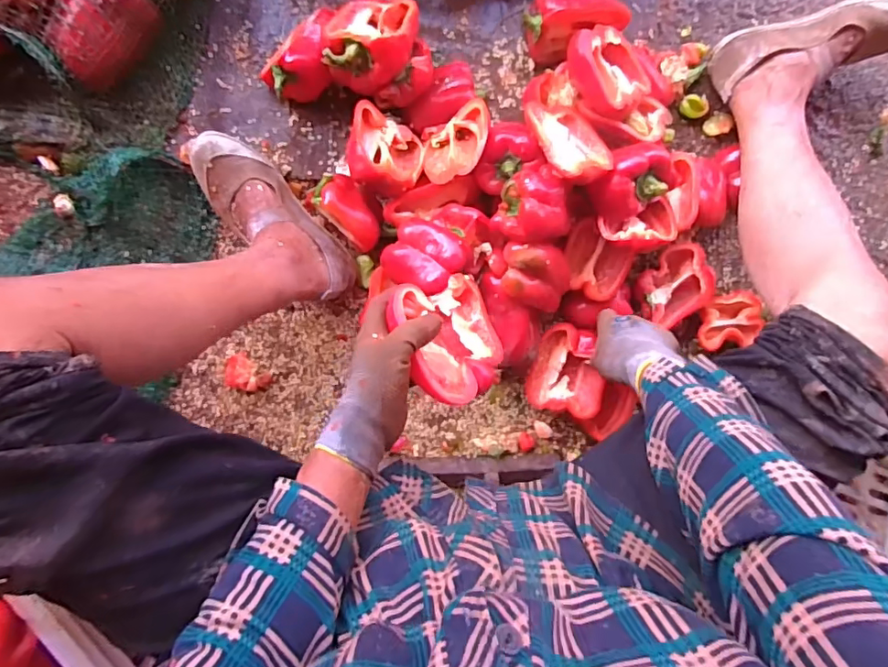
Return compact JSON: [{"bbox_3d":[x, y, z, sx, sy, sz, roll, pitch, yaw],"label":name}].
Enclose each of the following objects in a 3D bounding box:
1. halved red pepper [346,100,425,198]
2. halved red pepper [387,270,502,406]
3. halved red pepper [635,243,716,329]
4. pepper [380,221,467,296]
[{"bbox_3d":[-0.068,-0.204,0.605,0.086,0.067,0.090,0,92,-5],"label":"halved red pepper"},{"bbox_3d":[0.007,0.003,0.481,0.085,0.078,0.108,-19,94,-4],"label":"halved red pepper"},{"bbox_3d":[0.303,-0.063,0.692,0.105,0.038,0.076,-44,95,-2],"label":"halved red pepper"},{"bbox_3d":[-0.023,-0.084,0.594,0.084,0.046,0.080,36,89,-5],"label":"pepper"}]

